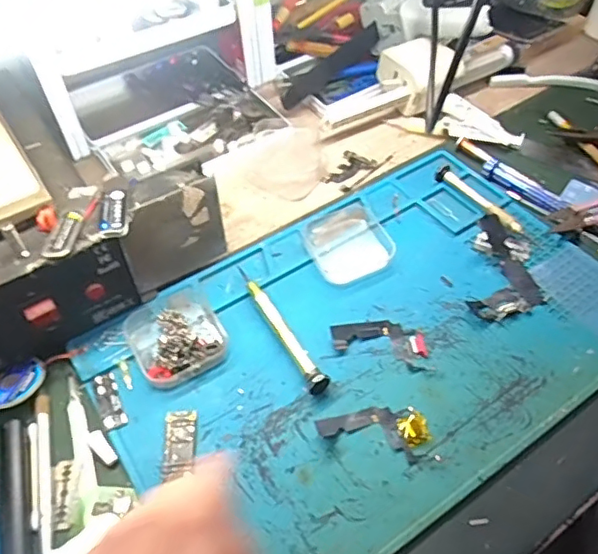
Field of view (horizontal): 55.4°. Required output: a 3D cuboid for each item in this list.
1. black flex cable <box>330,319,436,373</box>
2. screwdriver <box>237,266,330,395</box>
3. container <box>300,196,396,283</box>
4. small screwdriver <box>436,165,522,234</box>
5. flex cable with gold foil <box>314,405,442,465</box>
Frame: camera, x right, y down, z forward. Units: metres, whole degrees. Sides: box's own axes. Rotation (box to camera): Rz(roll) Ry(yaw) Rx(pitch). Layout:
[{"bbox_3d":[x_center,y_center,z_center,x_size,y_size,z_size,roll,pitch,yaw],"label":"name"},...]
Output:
[{"bbox_3d":[0.061,0.045,0.411,0.072,0.004,0.033,14,52,13],"label":"black flex cable"},{"bbox_3d":[-0.016,0.033,0.415,0.013,0.015,0.122,-25,54,-18],"label":"screwdriver"},{"bbox_3d":[0.038,-0.033,0.472,0.066,0.013,0.078,-17,51,-12],"label":"container"},{"bbox_3d":[0.152,-0.066,0.487,0.015,0.011,0.094,-27,54,-19],"label":"small screwdriver"},{"bbox_3d":[0.049,0.100,0.366,0.074,0.005,0.035,1,50,3],"label":"flex cable with gold foil"}]

